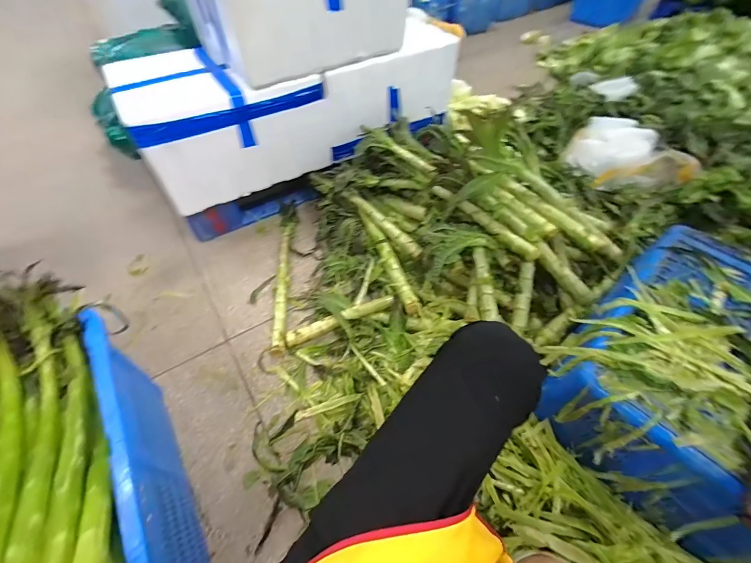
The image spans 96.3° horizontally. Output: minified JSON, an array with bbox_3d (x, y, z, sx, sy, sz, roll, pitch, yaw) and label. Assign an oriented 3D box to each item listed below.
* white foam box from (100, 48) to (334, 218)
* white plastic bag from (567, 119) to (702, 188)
[{"bbox_3d":[-0.532,-0.584,1.215,0.582,0.354,0.404,-26,58,-20],"label":"white foam box"},{"bbox_3d":[0.918,-0.456,1.249,0.151,0.228,0.417,-36,61,-25],"label":"white plastic bag"}]

